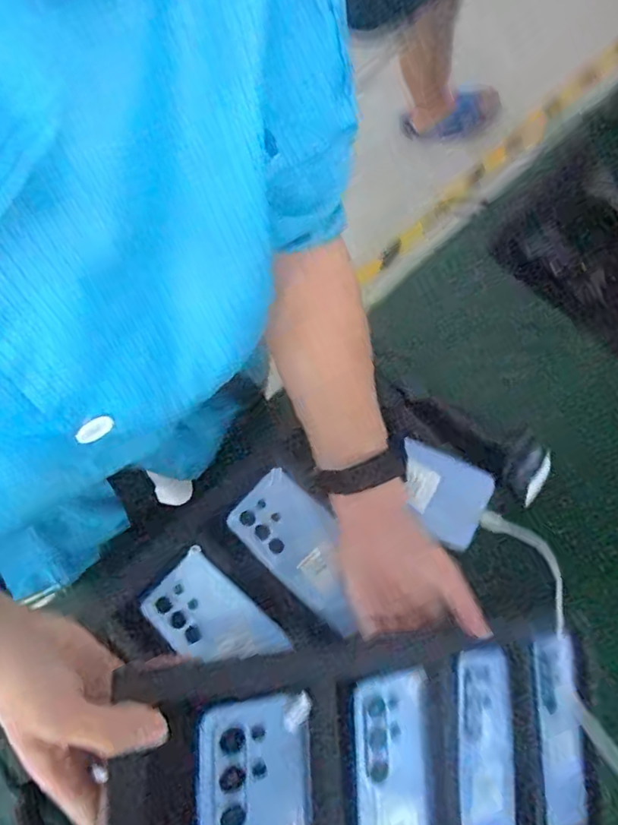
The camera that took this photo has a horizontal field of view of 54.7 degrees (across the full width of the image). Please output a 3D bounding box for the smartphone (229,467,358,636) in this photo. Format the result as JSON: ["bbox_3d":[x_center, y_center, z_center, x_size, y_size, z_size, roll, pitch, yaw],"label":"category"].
[{"bbox_3d":[-0.004,0.135,0.590,0.160,0.006,0.079,43,81,15],"label":"smartphone"}]

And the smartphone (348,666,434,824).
[{"bbox_3d":[0.061,0.274,0.419,0.076,0.009,0.166,10,71,-35],"label":"smartphone"}]

